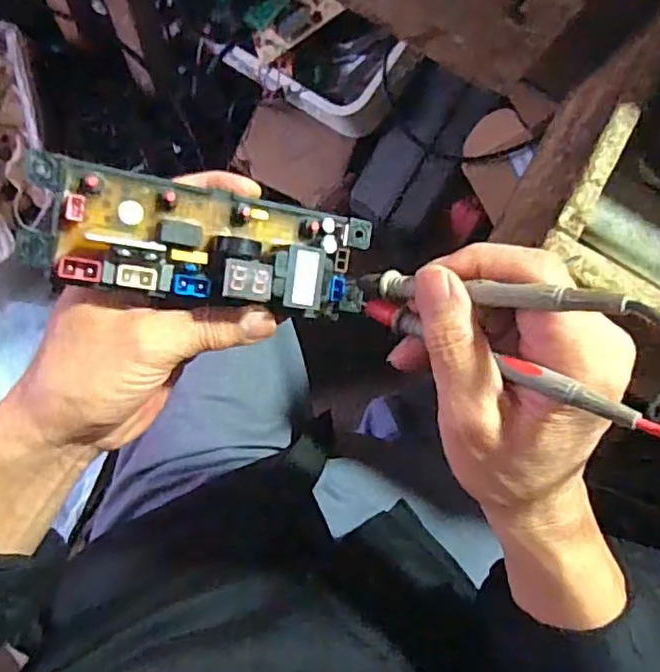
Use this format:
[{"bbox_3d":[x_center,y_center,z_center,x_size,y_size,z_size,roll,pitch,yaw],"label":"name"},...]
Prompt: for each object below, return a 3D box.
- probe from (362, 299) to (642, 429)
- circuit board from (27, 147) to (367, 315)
[{"bbox_3d":[0.062,0.008,0.251,0.128,0.008,0.011,27,85,40],"label":"probe"},{"bbox_3d":[-0.053,-0.043,0.284,0.157,0.029,0.054,7,88,-21],"label":"circuit board"}]

